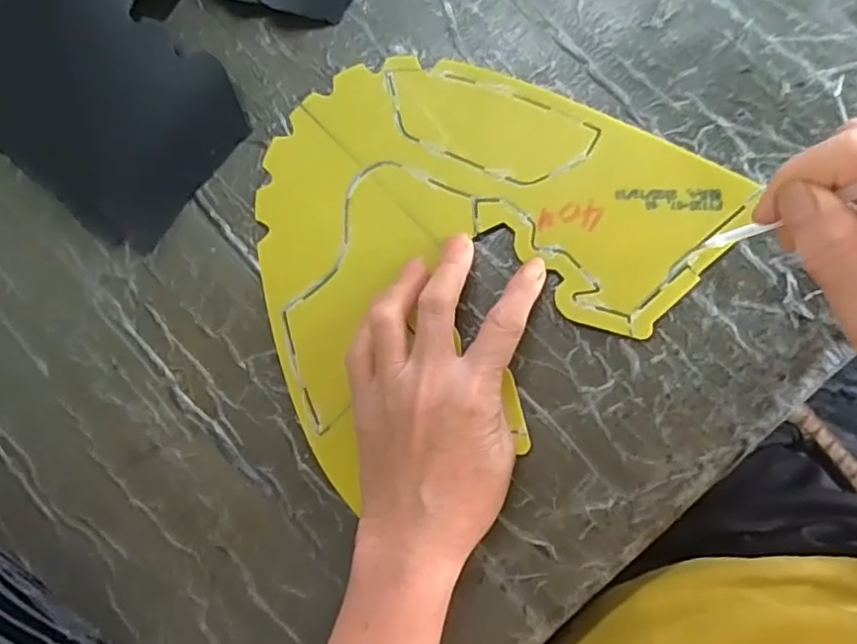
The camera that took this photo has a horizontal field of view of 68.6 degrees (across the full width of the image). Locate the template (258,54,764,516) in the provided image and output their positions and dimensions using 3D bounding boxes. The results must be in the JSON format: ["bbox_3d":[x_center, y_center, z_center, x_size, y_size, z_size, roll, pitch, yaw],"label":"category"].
[{"bbox_3d":[0.004,-0.036,0.332,0.211,0.005,0.238,39,93,9],"label":"template"}]

